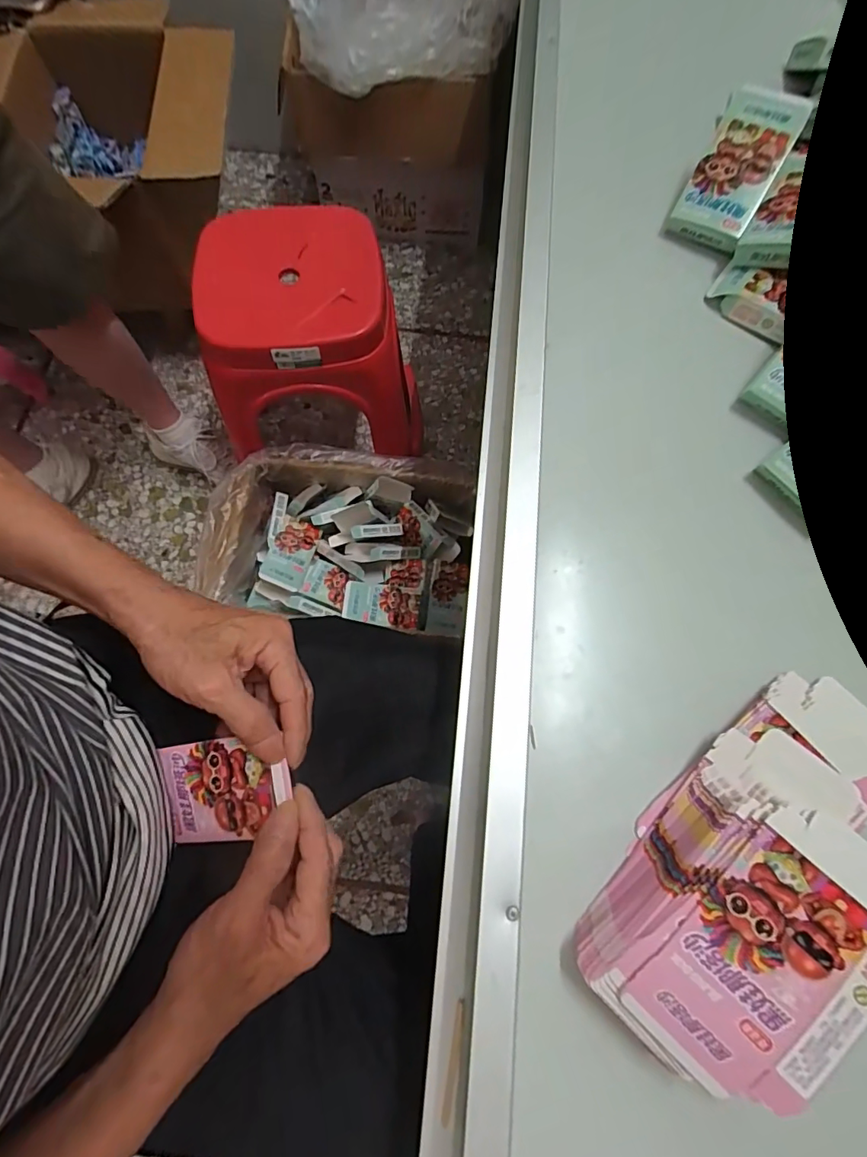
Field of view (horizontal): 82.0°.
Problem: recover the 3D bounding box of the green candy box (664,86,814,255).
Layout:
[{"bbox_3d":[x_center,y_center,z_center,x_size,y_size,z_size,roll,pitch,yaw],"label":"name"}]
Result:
[{"bbox_3d":[0.265,-0.359,0.435,0.064,0.021,0.124,28,99,7],"label":"green candy box"}]

